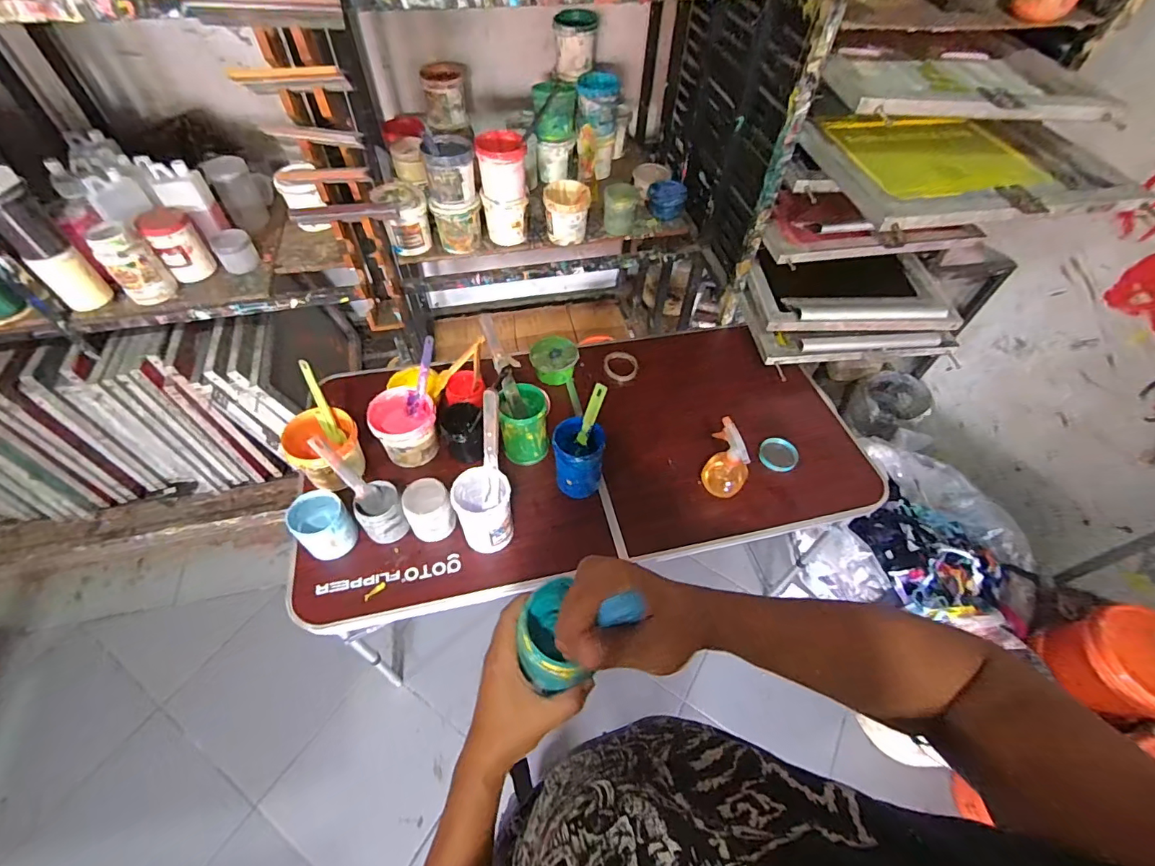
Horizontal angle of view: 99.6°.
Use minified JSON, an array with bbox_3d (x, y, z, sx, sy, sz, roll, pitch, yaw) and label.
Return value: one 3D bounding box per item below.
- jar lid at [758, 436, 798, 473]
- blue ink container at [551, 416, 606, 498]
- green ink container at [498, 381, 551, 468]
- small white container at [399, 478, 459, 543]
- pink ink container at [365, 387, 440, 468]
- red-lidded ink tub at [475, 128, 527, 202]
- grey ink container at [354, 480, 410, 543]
[{"bbox_3d":[0.436,0.047,1.058,0.085,0.015,0.079,1,54,-2],"label":"jar lid"},{"bbox_3d":[0.001,0.046,0.964,0.100,0.112,0.106,1,54,-2],"label":"blue ink container"},{"bbox_3d":[-0.110,-0.021,0.991,0.097,0.114,0.109,-5,55,-6],"label":"green ink container"},{"bbox_3d":[-0.273,0.143,0.904,0.082,0.098,0.077,1,54,-2],"label":"small white container"},{"bbox_3d":[-0.350,-0.011,1.003,0.124,0.103,0.130,1,54,-2],"label":"pink ink container"},{"bbox_3d":[-0.192,-0.675,1.233,0.124,0.111,0.135,-6,55,-7],"label":"red-lidded ink tub"},{"bbox_3d":[-0.359,0.146,0.899,0.076,0.091,0.083,1,54,-2],"label":"grey ink container"}]

